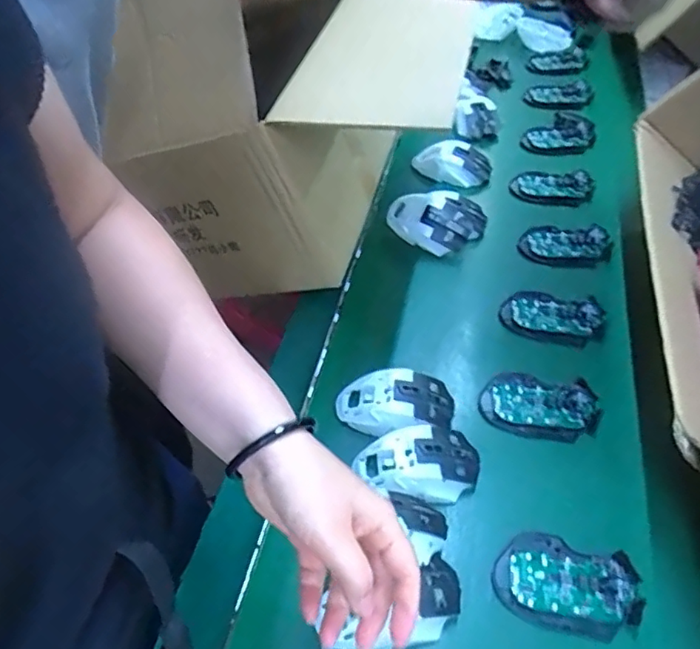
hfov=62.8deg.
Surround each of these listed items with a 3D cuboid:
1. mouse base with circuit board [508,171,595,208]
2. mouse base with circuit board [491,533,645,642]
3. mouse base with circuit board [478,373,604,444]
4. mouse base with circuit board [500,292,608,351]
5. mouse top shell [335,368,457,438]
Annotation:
[{"bbox_3d":[0.299,-0.203,0.849,0.114,0.026,0.067,10,50,8],"label":"mouse base with circuit board"},{"bbox_3d":[0.181,0.215,0.476,0.114,0.020,0.073,16,51,14],"label":"mouse base with circuit board"},{"bbox_3d":[0.196,0.083,0.593,0.116,0.016,0.071,11,50,9],"label":"mouse base with circuit board"},{"bbox_3d":[0.238,-0.011,0.671,0.115,0.018,0.068,15,51,13],"label":"mouse base with circuit board"},{"bbox_3d":[0.046,0.080,0.580,0.115,0.035,0.061,3,49,2],"label":"mouse top shell"}]

